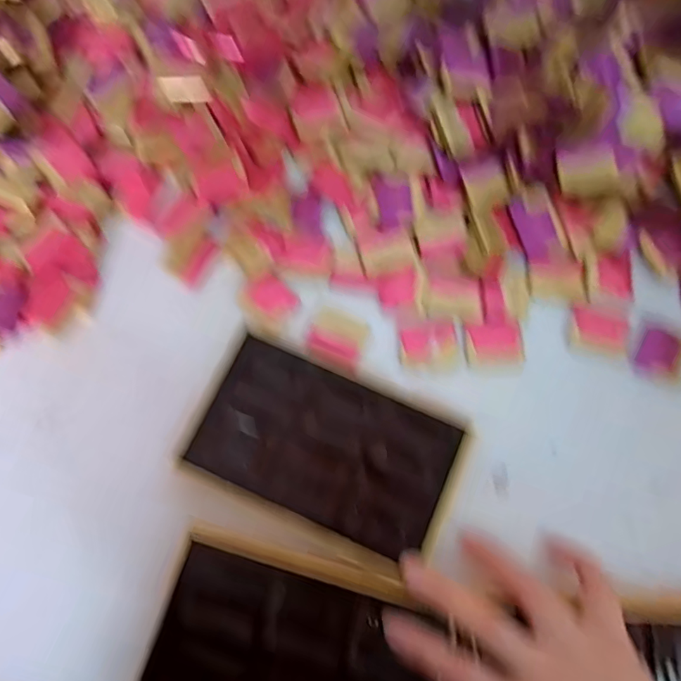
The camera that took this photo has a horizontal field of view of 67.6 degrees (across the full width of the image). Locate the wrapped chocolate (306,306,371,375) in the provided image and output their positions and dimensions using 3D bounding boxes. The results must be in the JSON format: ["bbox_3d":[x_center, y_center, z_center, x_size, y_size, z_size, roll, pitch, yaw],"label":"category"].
[{"bbox_3d":[-0.002,0.000,0.355,0.038,0.014,0.036,21,79,6],"label":"wrapped chocolate"}]

